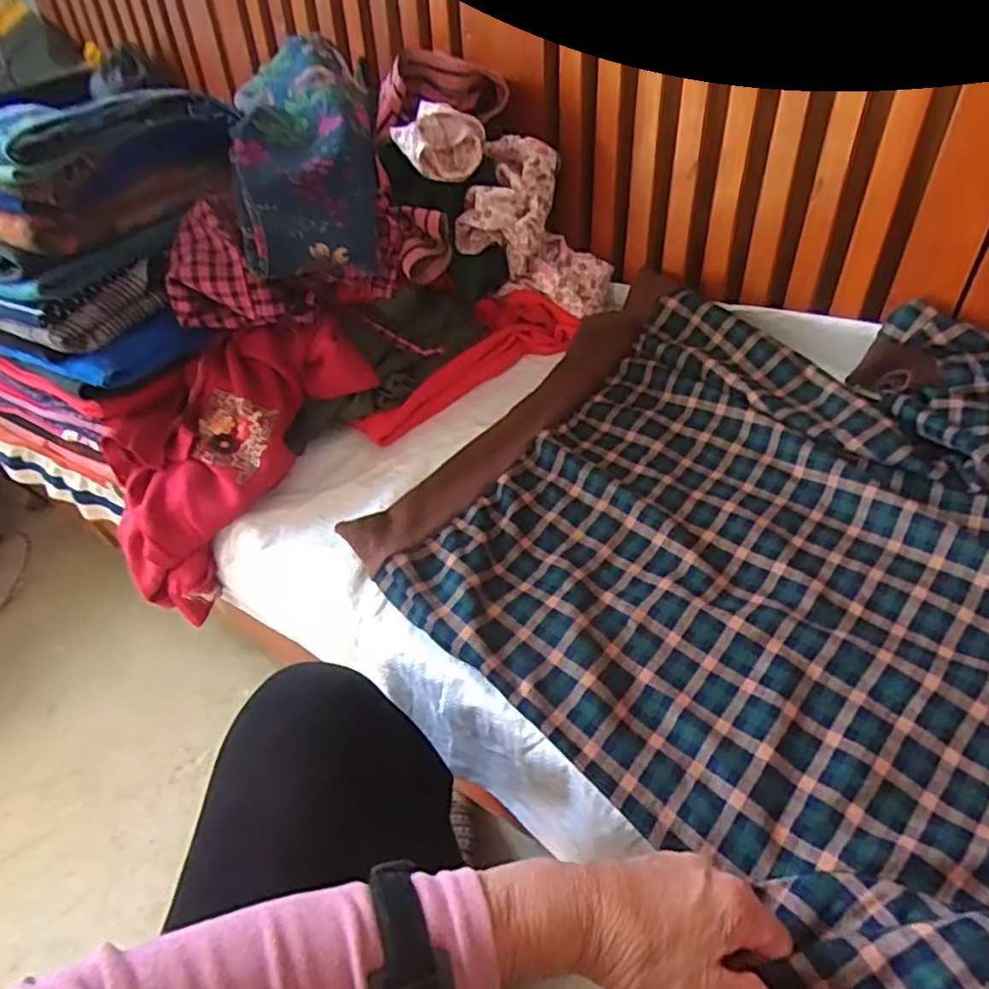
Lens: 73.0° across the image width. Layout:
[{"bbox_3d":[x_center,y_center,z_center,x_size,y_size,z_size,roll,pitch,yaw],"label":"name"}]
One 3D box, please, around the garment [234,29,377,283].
[{"bbox_3d":[-0.179,-0.323,0.642,0.129,0.081,0.318,-14,53,-5],"label":"garment"}]

